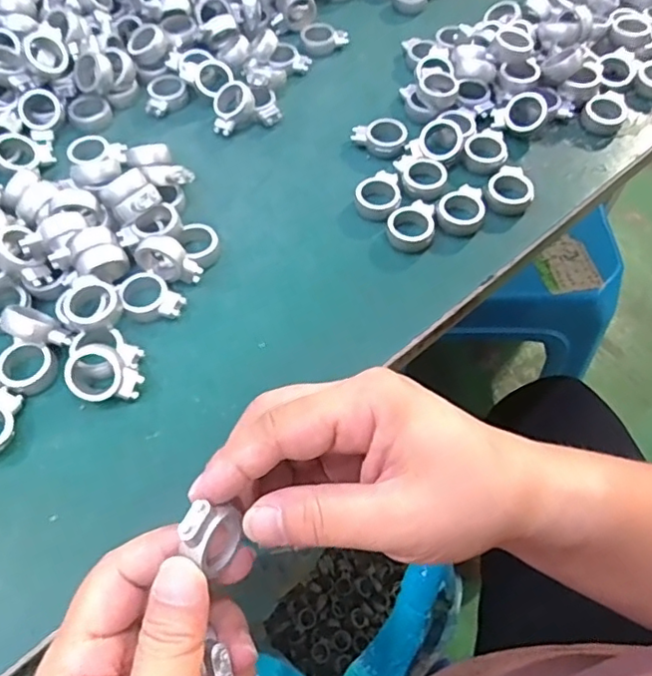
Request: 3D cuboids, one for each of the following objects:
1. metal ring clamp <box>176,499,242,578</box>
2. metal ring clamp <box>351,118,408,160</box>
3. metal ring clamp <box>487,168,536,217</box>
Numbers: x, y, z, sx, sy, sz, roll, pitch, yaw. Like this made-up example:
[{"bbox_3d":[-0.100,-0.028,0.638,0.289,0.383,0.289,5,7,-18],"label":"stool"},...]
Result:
[{"bbox_3d":[-0.043,0.068,0.205,0.010,0.028,0.022,7,56,31],"label":"metal ring clamp"},{"bbox_3d":[0.033,-0.124,0.361,0.033,0.010,0.026,10,61,6],"label":"metal ring clamp"},{"bbox_3d":[0.107,-0.086,0.339,0.026,0.010,0.032,18,62,11],"label":"metal ring clamp"}]

